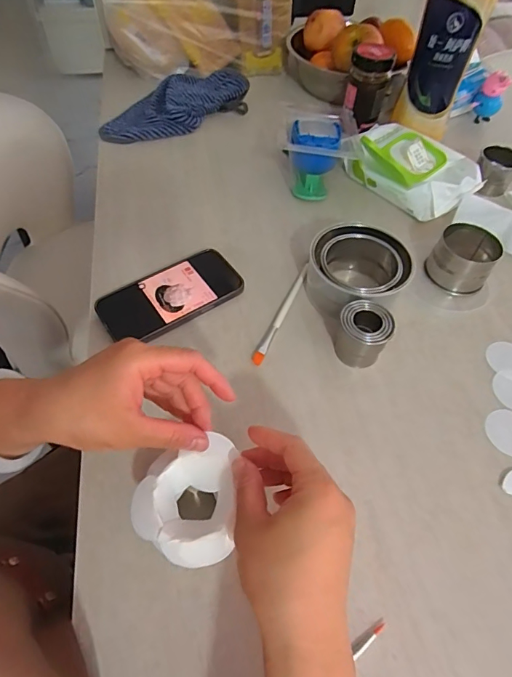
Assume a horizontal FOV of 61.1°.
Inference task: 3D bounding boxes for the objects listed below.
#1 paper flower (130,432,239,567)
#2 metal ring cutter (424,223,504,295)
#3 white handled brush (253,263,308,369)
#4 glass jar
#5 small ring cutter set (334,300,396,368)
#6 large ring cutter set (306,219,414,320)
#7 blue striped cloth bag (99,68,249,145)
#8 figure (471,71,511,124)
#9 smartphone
[{"bbox_3d":[-0.054,0.120,0.327,0.072,0.027,0.087,4,55,-2],"label":"paper flower"},{"bbox_3d":[0.252,-0.099,0.528,0.070,0.050,0.070,29,58,15],"label":"metal ring cutter"},{"bbox_3d":[0.030,-0.032,0.494,0.011,0.005,0.155,22,56,10],"label":"white handled brush"},{"bbox_3d":[0.174,-0.397,0.683,0.060,0.105,0.060,13,55,4],"label":"glass jar"},{"bbox_3d":[0.111,-0.003,0.452,0.051,0.055,0.047,2,55,-3],"label":"small ring cutter set"},{"bbox_3d":[0.116,-0.076,0.497,0.099,0.061,0.110,-11,57,-12],"label":"large ring cutter set"},{"bbox_3d":[-0.135,-0.391,0.713,0.255,0.039,0.119,-22,59,-17],"label":"blue striped cloth bag"},{"bbox_3d":[0.399,-0.407,0.743,0.043,0.084,0.031,29,58,16],"label":"figure"},{"bbox_3d":[-0.096,-0.050,0.494,0.157,0.013,0.081,-28,62,-22],"label":"smartphone"}]

